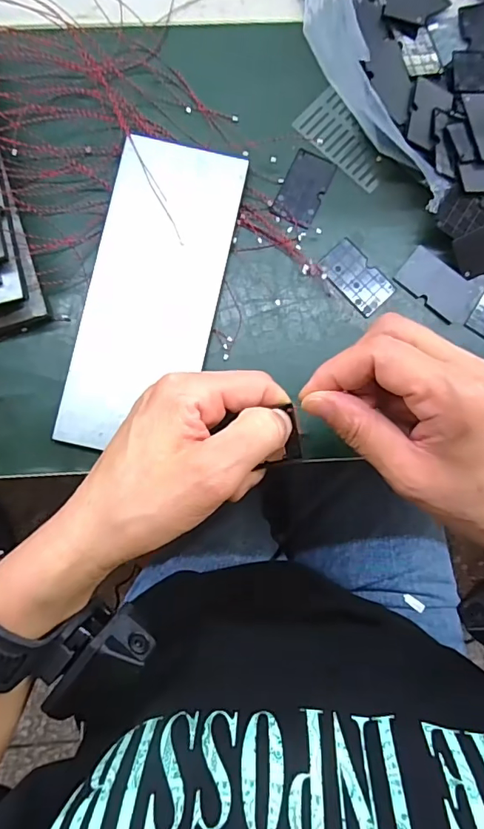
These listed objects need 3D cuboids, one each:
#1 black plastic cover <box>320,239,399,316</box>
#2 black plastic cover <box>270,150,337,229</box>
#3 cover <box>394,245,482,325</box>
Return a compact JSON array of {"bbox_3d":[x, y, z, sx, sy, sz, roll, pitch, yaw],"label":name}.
[{"bbox_3d":[0.076,-0.090,0.319,0.029,0.004,0.048,-44,88,-4],"label":"black plastic cover"},{"bbox_3d":[0.041,-0.151,0.324,0.028,0.004,0.049,25,85,1],"label":"black plastic cover"},{"bbox_3d":[0.129,-0.086,0.319,0.049,0.004,0.032,39,85,2],"label":"cover"}]

